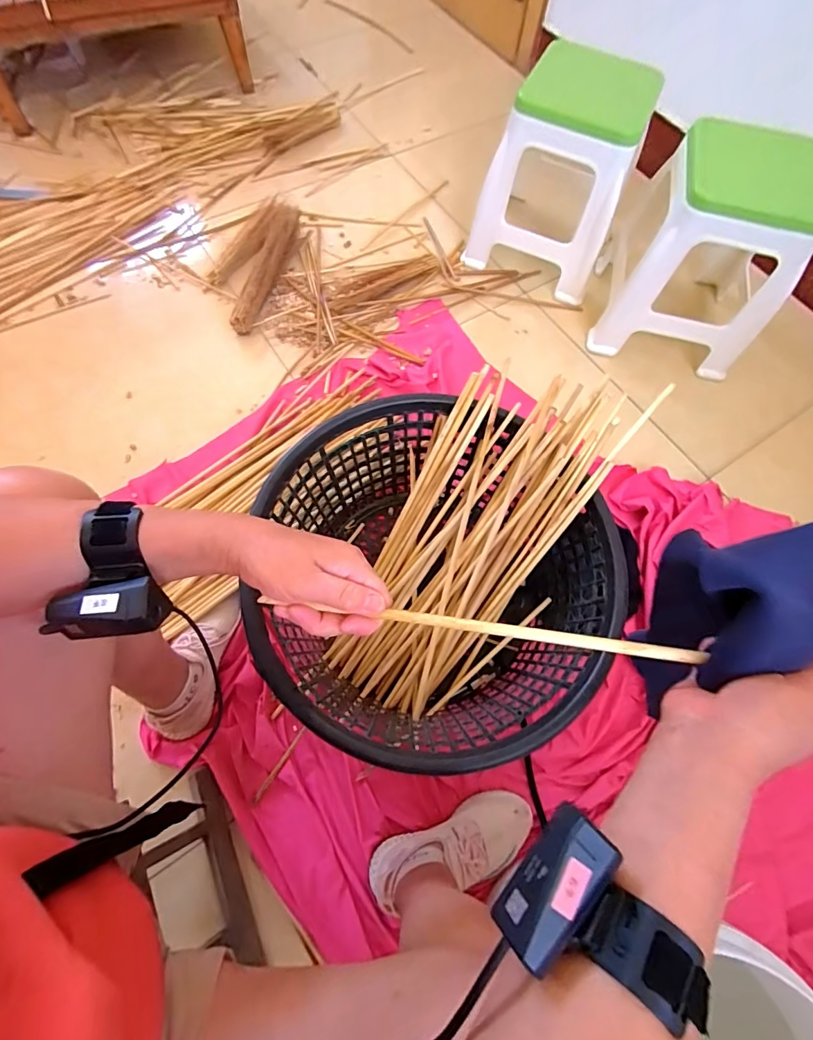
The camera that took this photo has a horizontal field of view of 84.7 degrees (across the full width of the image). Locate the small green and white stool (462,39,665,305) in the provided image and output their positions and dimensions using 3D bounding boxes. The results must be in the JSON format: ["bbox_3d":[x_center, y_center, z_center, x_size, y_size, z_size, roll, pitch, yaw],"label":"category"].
[{"bbox_3d":[0.319,-0.722,0.943,0.284,0.347,0.236,23,69,6],"label":"small green and white stool"}]

